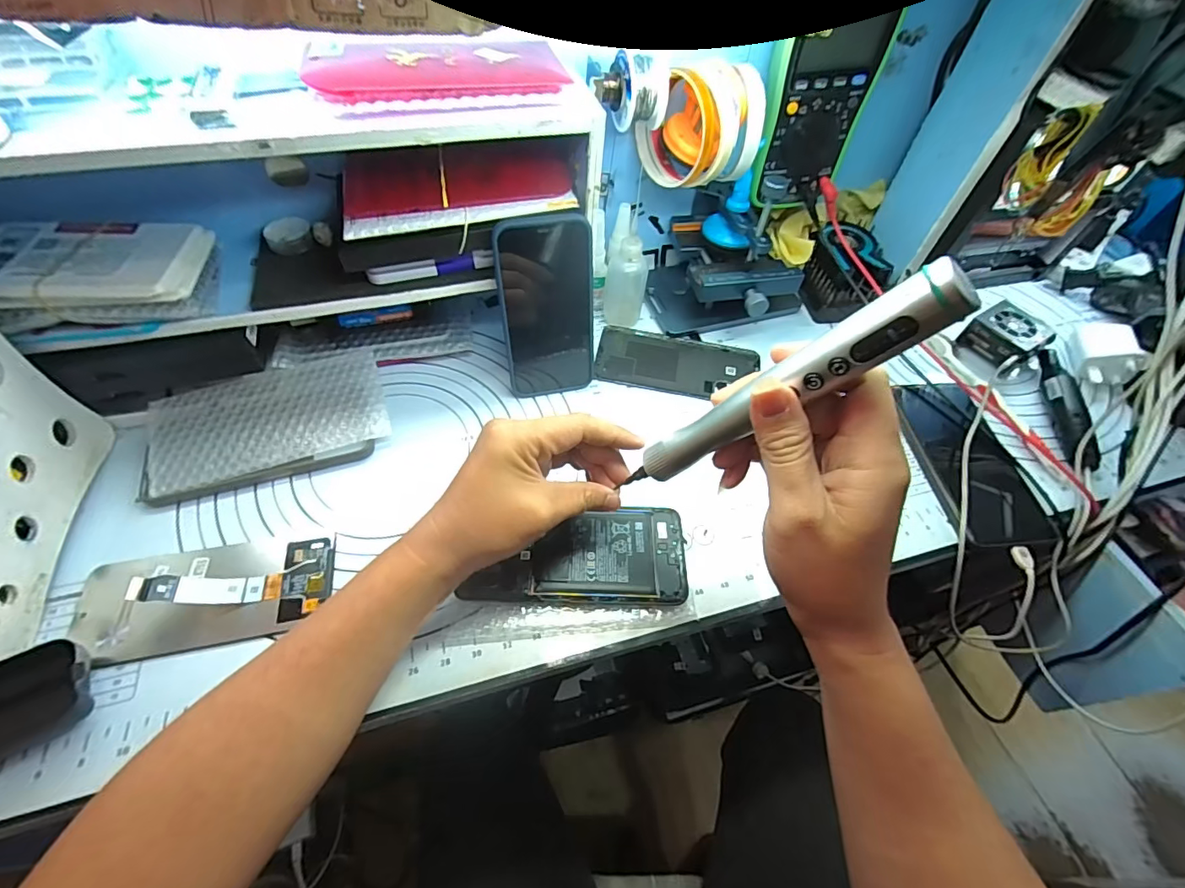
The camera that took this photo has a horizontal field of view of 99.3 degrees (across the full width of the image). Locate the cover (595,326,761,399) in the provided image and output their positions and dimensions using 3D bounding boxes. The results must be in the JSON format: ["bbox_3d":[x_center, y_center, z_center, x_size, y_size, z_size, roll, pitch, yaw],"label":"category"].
[{"bbox_3d":[0.081,-0.078,0.486,0.150,0.009,0.071,12,54,5],"label":"cover"}]

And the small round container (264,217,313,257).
[{"bbox_3d":[-0.248,-0.170,0.412,0.034,0.017,0.034,2,54,-3],"label":"small round container"}]

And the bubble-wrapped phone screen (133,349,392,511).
[{"bbox_3d":[-0.262,-0.017,0.412,0.174,0.027,0.097,-15,57,-15],"label":"bubble-wrapped phone screen"}]

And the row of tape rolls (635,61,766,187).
[{"bbox_3d":[0.089,-0.260,0.413,0.052,0.080,0.097,-32,62,-24],"label":"row of tape rolls"}]

